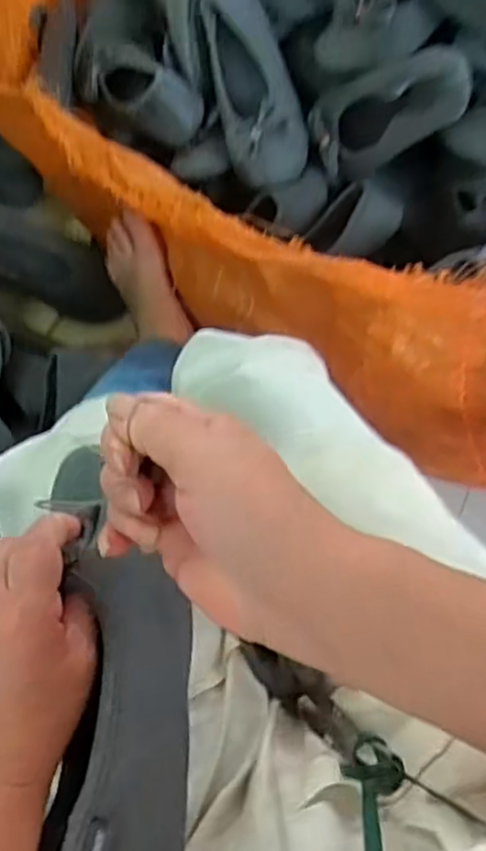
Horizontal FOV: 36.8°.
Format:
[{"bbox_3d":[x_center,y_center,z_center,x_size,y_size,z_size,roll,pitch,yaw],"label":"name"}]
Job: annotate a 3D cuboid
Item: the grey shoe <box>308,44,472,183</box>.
[{"bbox_3d":[0.156,-0.336,0.785,0.087,0.206,0.075,31,71,-28],"label":"grey shoe"}]

